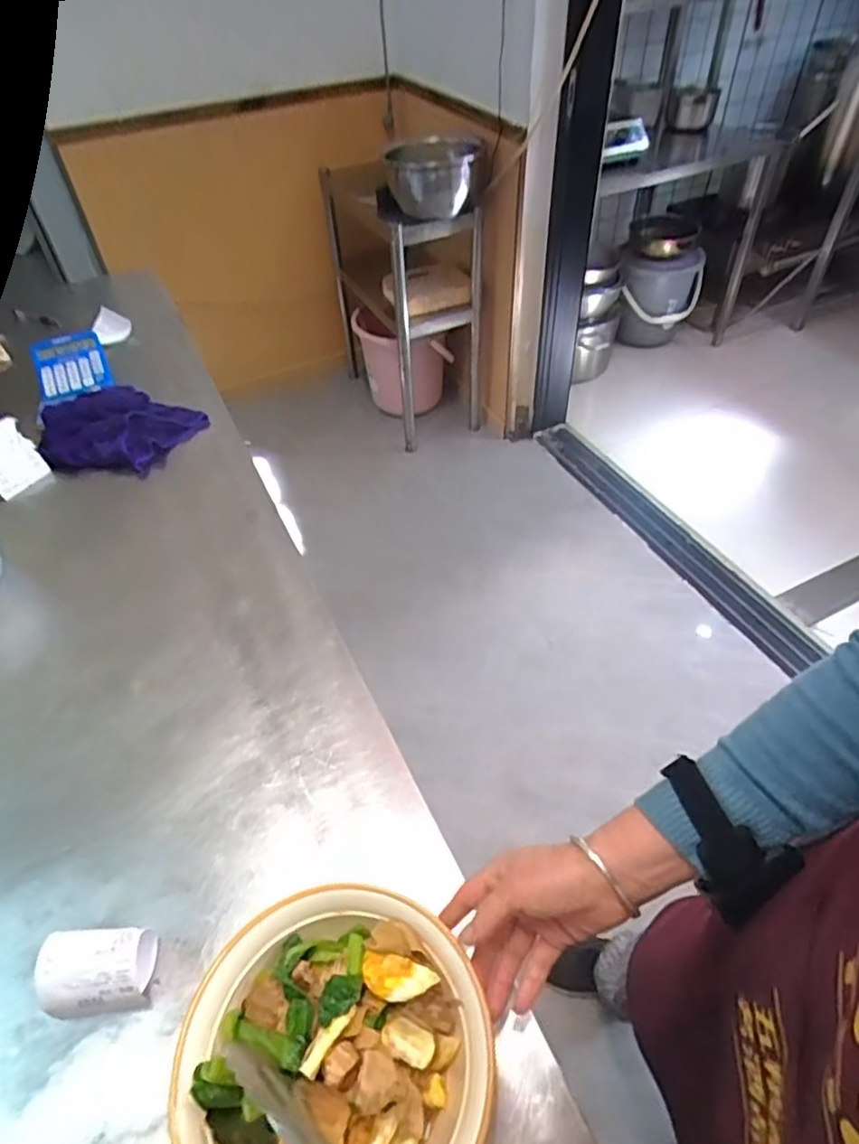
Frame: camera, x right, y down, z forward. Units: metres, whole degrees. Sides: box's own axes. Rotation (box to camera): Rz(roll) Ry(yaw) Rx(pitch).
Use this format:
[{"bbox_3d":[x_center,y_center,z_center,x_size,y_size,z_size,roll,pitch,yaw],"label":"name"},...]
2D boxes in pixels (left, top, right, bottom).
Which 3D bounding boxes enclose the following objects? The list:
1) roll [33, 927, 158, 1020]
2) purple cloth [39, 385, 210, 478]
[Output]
[{"bbox_3d":[-0.271,0.328,0.526,0.085,0.050,0.053,-5,47,-1],"label":"roll"},{"bbox_3d":[-0.517,-0.242,1.040,0.252,0.058,0.176,10,49,13],"label":"purple cloth"}]

